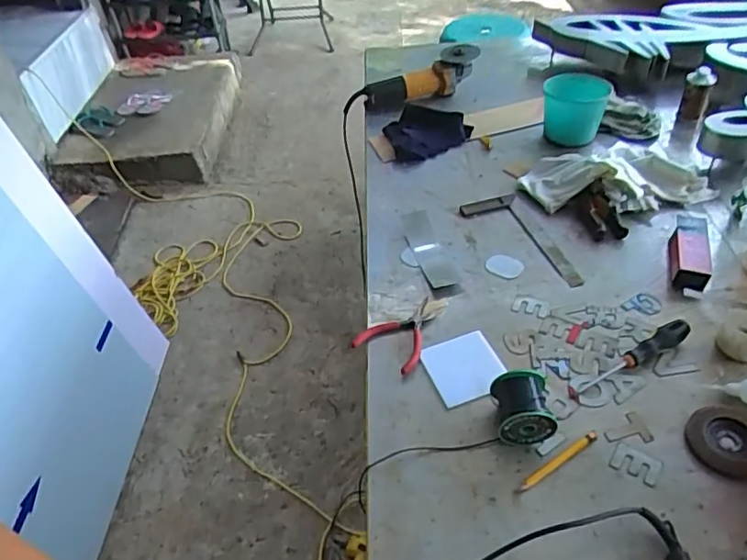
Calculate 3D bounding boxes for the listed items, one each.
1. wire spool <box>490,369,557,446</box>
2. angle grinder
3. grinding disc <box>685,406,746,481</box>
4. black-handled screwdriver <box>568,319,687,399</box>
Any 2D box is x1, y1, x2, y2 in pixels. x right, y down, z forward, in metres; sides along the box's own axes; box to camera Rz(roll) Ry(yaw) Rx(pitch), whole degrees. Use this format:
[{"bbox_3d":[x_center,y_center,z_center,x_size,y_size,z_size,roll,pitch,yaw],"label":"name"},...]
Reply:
[{"bbox_3d":[0.189,0.162,0.743,0.069,0.066,0.072,-3,43,1],"label":"wire spool"},{"bbox_3d":[0.114,-0.485,1.410,0.295,0.105,0.120,-17,43,-10],"label":"angle grinder"},{"bbox_3d":[0.440,0.200,0.723,0.091,0.006,0.096,-2,43,2],"label":"grinding disc"},{"bbox_3d":[0.355,0.108,0.805,0.206,0.032,0.027,-22,46,-18],"label":"black-handled screwdriver"}]

